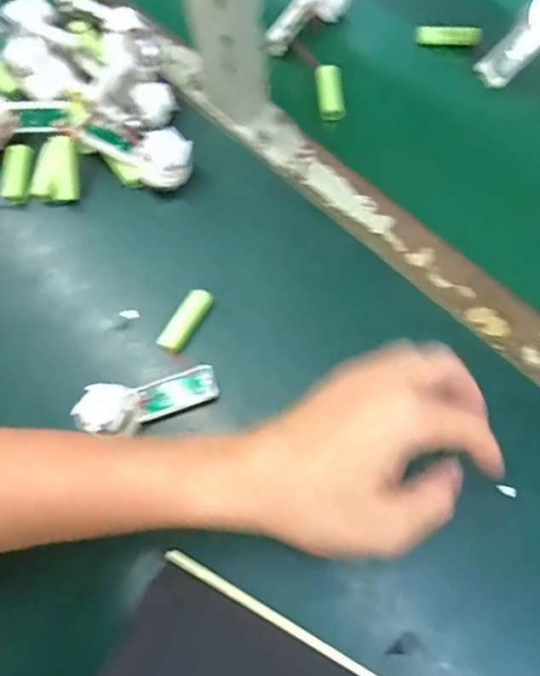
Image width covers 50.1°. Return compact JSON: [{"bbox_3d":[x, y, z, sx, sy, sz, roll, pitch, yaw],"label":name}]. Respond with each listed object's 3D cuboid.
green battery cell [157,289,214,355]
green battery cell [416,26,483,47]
[{"bbox_3d":[-0.062,-0.013,0.425,0.016,0.013,0.051,32,74,12],"label":"green battery cell"},{"bbox_3d":[0.161,-0.272,0.520,0.056,0.014,0.012,5,70,3],"label":"green battery cell"}]

